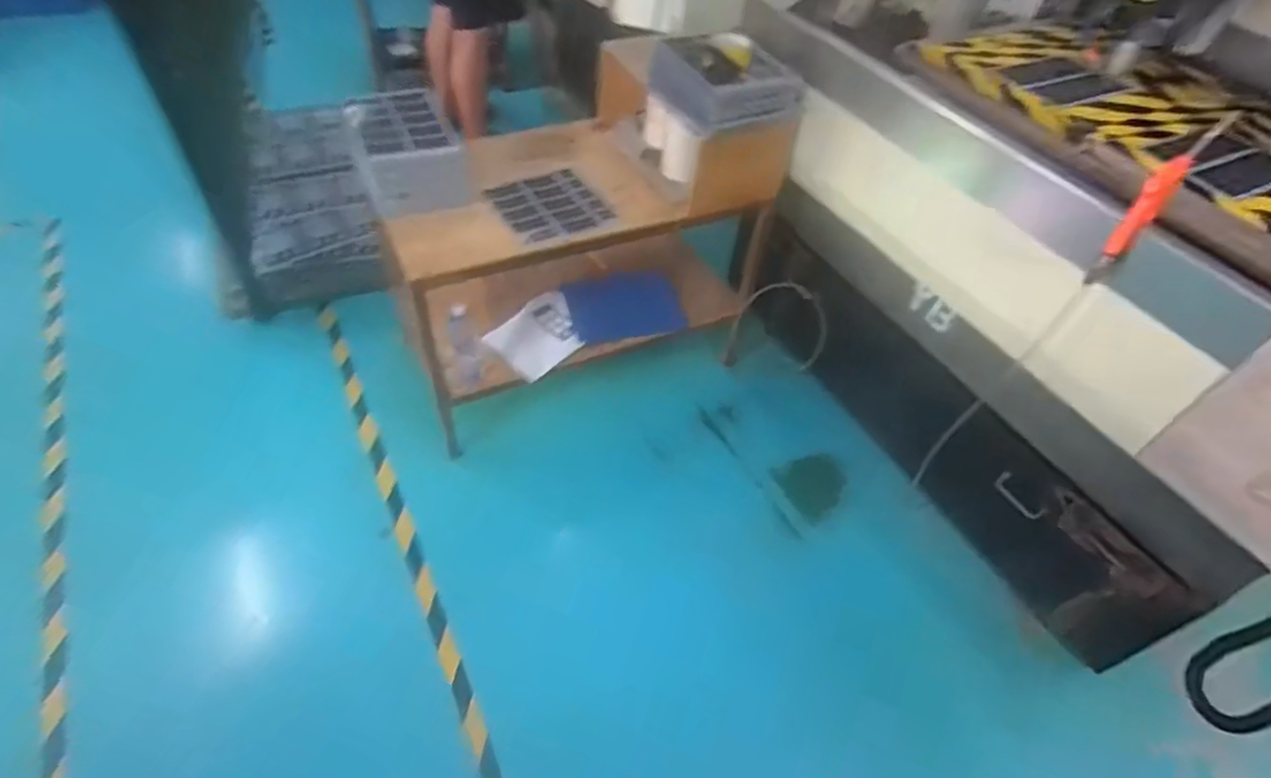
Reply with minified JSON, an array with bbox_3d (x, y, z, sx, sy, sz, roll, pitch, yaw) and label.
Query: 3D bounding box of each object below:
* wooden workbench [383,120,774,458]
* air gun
[{"bbox_3d":[-0.162,-0.338,1.724,0.879,0.523,0.516,-18,53,-20],"label":"wooden workbench"},{"bbox_3d":[0.722,-0.265,0.902,0.040,0.225,0.047,-35,61,-30],"label":"air gun"}]

